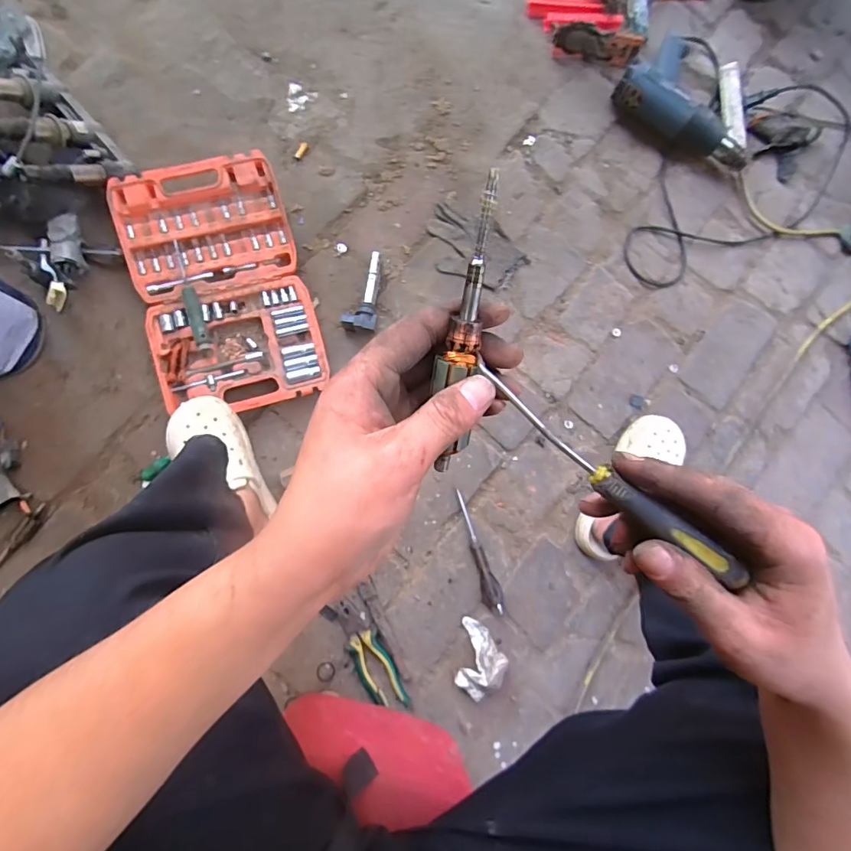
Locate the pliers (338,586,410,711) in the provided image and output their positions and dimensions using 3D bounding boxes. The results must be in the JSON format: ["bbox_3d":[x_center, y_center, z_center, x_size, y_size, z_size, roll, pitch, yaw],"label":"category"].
[{"bbox_3d":[-0.087,0.347,0.723,0.053,0.015,0.182,-25,88,-10],"label":"pliers"}]

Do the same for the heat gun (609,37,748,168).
[{"bbox_3d":[0.515,-0.606,0.885,0.271,0.073,0.210,42,80,-2],"label":"heat gun"}]

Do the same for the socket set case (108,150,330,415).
[{"bbox_3d":[-0.318,-0.218,0.744,0.252,0.058,0.379,-16,86,-9],"label":"socket set case"}]

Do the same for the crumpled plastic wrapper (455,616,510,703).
[{"bbox_3d":[0.076,0.364,0.734,0.086,0.036,0.101,-38,90,-10],"label":"crumpled plastic wrapper"}]

